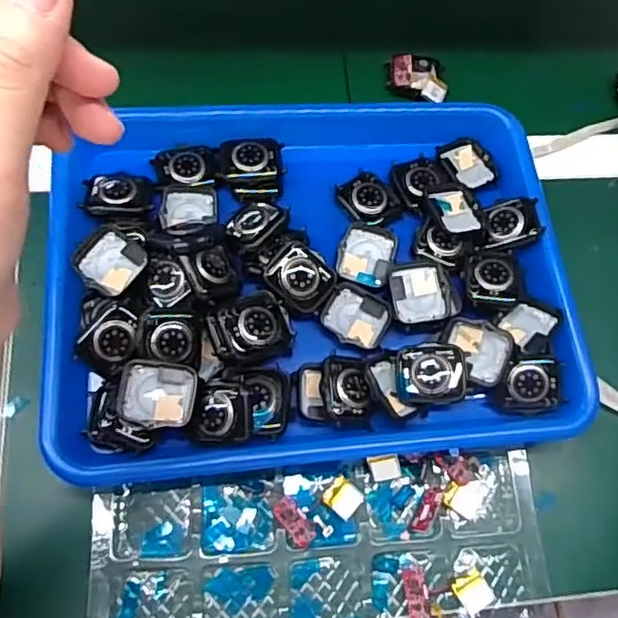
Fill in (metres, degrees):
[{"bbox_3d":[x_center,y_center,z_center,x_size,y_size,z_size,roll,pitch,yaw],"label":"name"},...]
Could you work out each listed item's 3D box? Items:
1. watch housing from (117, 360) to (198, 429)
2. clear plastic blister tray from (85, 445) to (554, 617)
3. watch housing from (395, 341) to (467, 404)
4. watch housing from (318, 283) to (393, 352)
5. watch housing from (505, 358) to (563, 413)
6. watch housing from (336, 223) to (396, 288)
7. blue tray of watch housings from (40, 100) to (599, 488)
[{"bbox_3d":[-0.087,0.049,0.353,0.042,0.009,0.037,4,74,-11],"label":"watch housing"},{"bbox_3d":[0.009,0.148,0.359,0.257,0.031,0.106,-4,68,-7],"label":"clear plastic blister tray"},{"bbox_3d":[0.074,0.040,0.378,0.040,0.011,0.037,-5,70,-2],"label":"watch housing"},{"bbox_3d":[0.031,0.005,0.397,0.041,0.011,0.037,23,67,4],"label":"watch housing"},{"bbox_3d":[0.139,0.047,0.380,0.036,0.007,0.033,0,86,1],"label":"watch housing"},{"bbox_3d":[0.038,-0.035,0.411,0.035,0.008,0.042,10,67,-1],"label":"watch housing"},{"bbox_3d":[0.002,-0.033,0.398,0.316,0.047,0.251,-4,68,-7],"label":"blue tray of watch housings"}]

